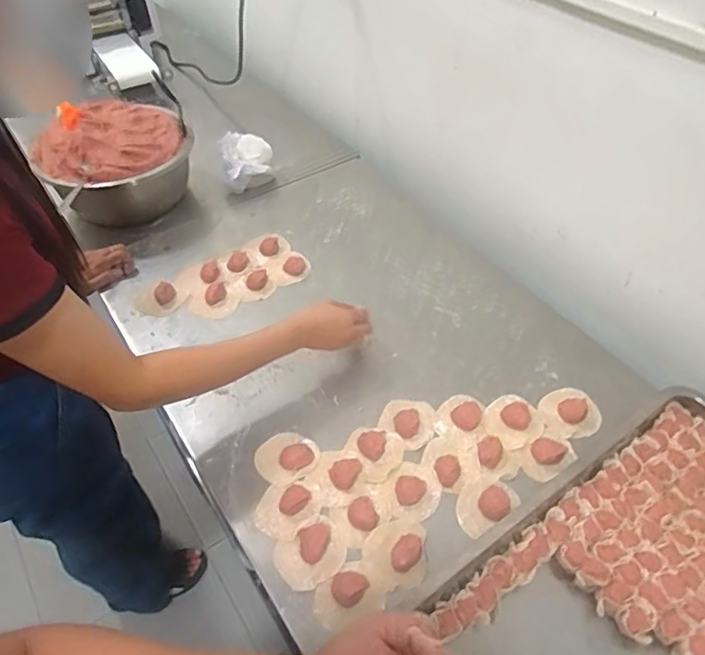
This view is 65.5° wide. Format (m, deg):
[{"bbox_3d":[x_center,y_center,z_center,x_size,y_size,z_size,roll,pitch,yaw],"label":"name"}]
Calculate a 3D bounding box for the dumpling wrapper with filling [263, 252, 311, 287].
[{"bbox_3d":[-0.115,-0.106,0.978,0.075,0.017,0.069,-1,47,1],"label":"dumpling wrapper with filling"}]

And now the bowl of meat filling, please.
[{"bbox_3d":[-0.440,-0.303,1.044,0.269,0.155,0.232,-27,52,-22],"label":"bowl of meat filling"}]

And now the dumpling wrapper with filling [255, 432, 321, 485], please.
[{"bbox_3d":[-0.087,0.172,0.724,0.079,0.017,0.070,20,50,19],"label":"dumpling wrapper with filling"}]

